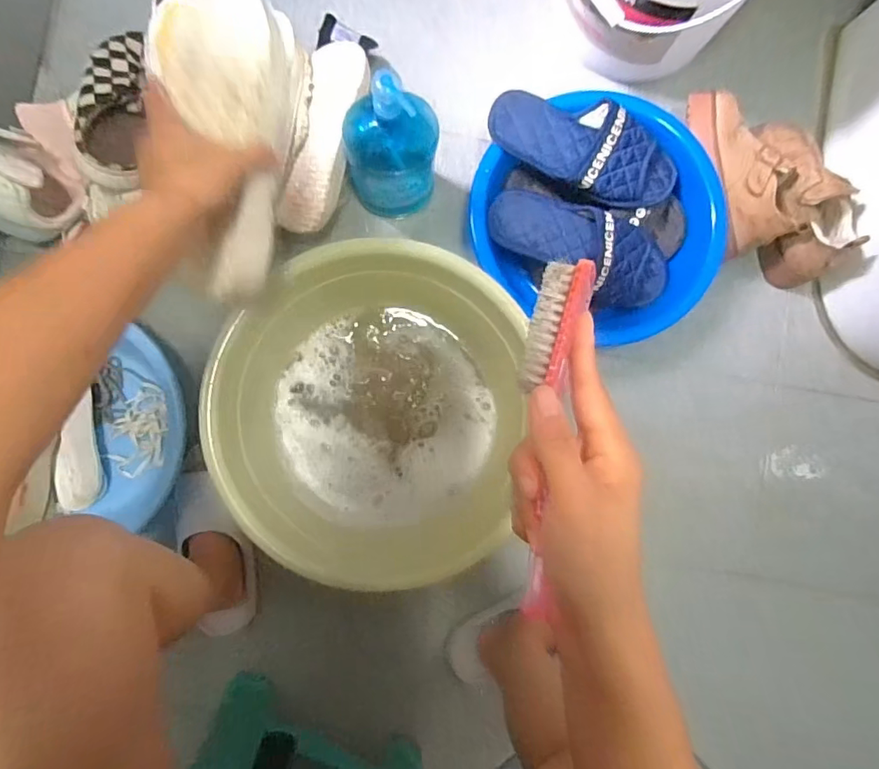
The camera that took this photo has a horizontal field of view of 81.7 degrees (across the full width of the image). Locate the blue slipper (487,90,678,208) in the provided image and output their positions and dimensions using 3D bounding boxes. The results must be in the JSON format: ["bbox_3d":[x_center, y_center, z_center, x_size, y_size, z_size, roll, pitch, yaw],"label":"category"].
[{"bbox_3d":[0.199,-0.323,0.684,0.263,0.045,0.104,26,86,-3],"label":"blue slipper"}]

